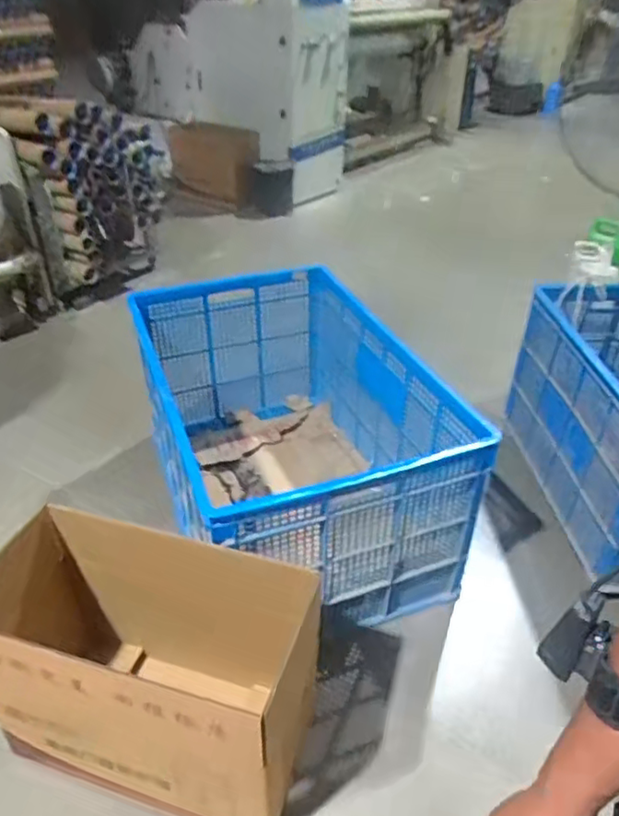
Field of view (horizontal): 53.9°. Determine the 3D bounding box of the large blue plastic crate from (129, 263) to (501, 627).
[{"bbox_3d":[-0.073,0.081,1.769,0.675,0.545,1.029,-12,38,-17],"label":"large blue plastic crate"}]

